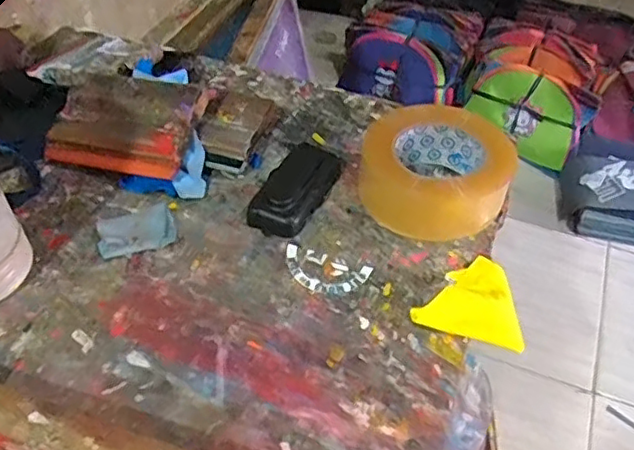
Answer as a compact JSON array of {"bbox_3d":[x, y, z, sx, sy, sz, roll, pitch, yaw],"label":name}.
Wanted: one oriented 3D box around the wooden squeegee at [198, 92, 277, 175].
[{"bbox_3d":[-0.081,-0.093,0.602,0.055,0.035,0.100,12,47,9],"label":"wooden squeegee"}]

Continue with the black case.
[{"bbox_3d":[-0.017,-0.040,0.565,0.056,0.020,0.124,18,48,15],"label":"black case"}]

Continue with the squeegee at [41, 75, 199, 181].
[{"bbox_3d":[-0.181,-0.094,0.580,0.134,0.026,0.095,9,71,15],"label":"squeegee"}]

